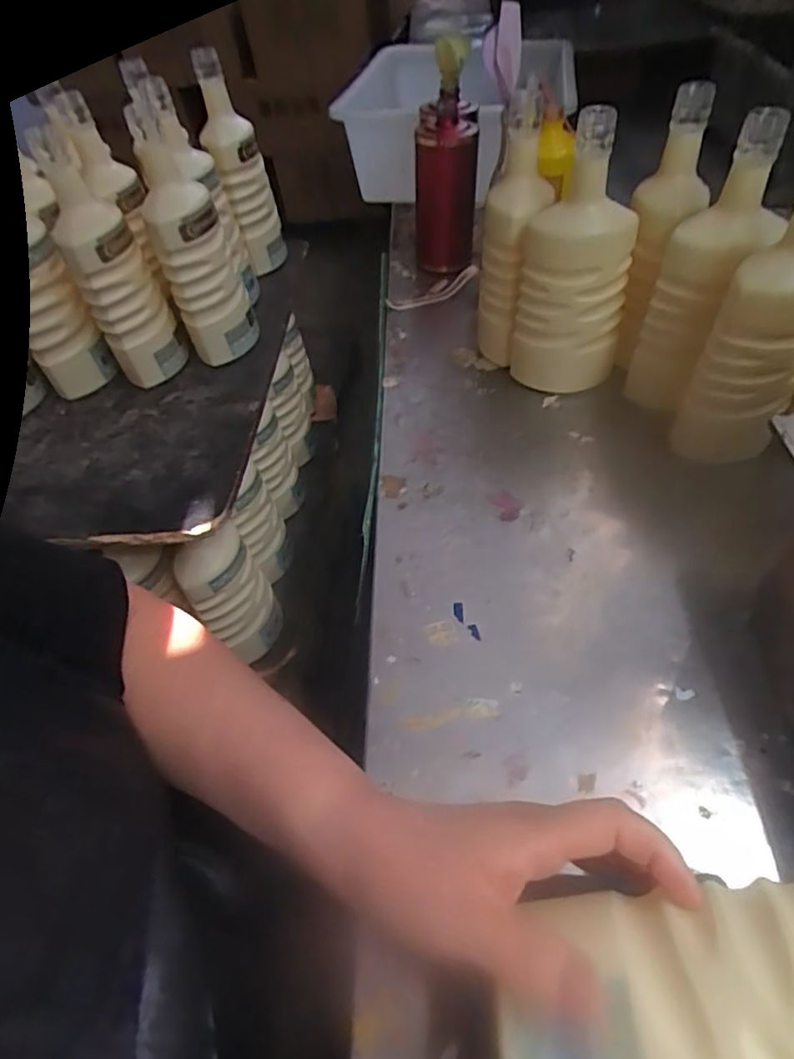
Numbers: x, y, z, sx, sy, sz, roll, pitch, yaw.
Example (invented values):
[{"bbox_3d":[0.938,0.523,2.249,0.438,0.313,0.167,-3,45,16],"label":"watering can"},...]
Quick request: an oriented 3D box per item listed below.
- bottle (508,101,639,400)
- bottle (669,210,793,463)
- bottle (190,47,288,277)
[{"bbox_3d":[0.180,-0.262,0.604,0.090,0.276,0.086,33,59,29],"label":"bottle"},{"bbox_3d":[0.311,-0.164,0.504,0.079,0.255,0.074,24,54,24],"label":"bottle"},{"bbox_3d":[-0.187,-0.431,0.724,0.063,0.238,0.068,-14,49,-2],"label":"bottle"}]

